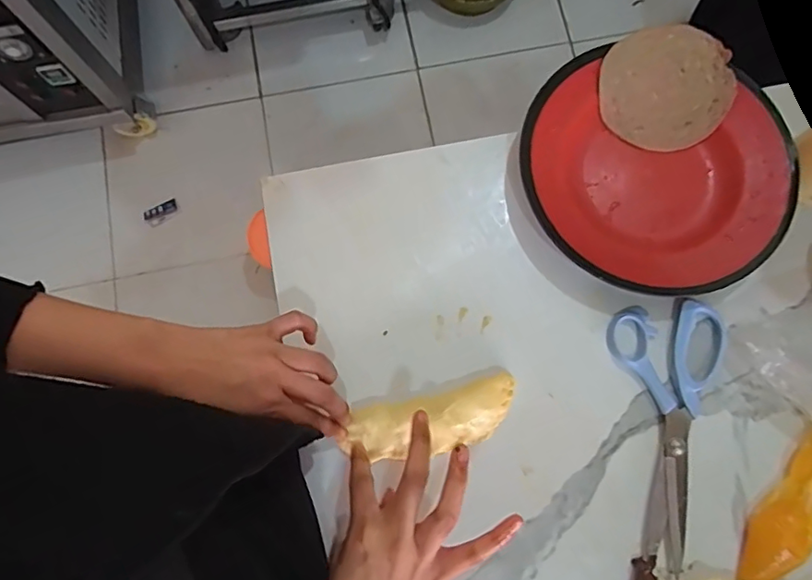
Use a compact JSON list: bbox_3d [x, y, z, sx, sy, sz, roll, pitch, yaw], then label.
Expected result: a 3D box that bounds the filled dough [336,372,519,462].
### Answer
[{"bbox_3d":[0.018,0.100,0.413,0.134,0.018,0.044,-15,77,-1],"label":"filled dough"}]

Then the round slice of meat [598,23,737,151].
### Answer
[{"bbox_3d":[0.215,-0.167,0.460,0.101,0.006,0.097,1,97,7],"label":"round slice of meat"}]

